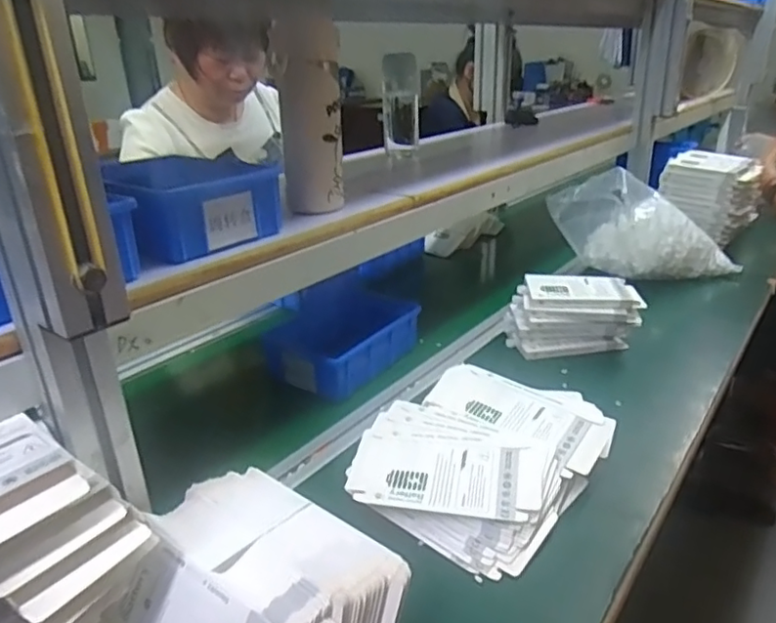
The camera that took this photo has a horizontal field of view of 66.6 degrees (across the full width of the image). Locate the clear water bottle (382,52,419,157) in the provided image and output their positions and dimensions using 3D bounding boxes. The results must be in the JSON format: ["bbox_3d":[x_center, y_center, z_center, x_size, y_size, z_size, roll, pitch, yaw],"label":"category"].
[{"bbox_3d":[0.022,-0.337,0.963,0.054,0.152,0.057,-1,24,4],"label":"clear water bottle"}]

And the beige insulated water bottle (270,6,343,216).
[{"bbox_3d":[-0.082,-0.206,0.629,0.068,0.189,0.059,-3,24,-1],"label":"beige insulated water bottle"}]

